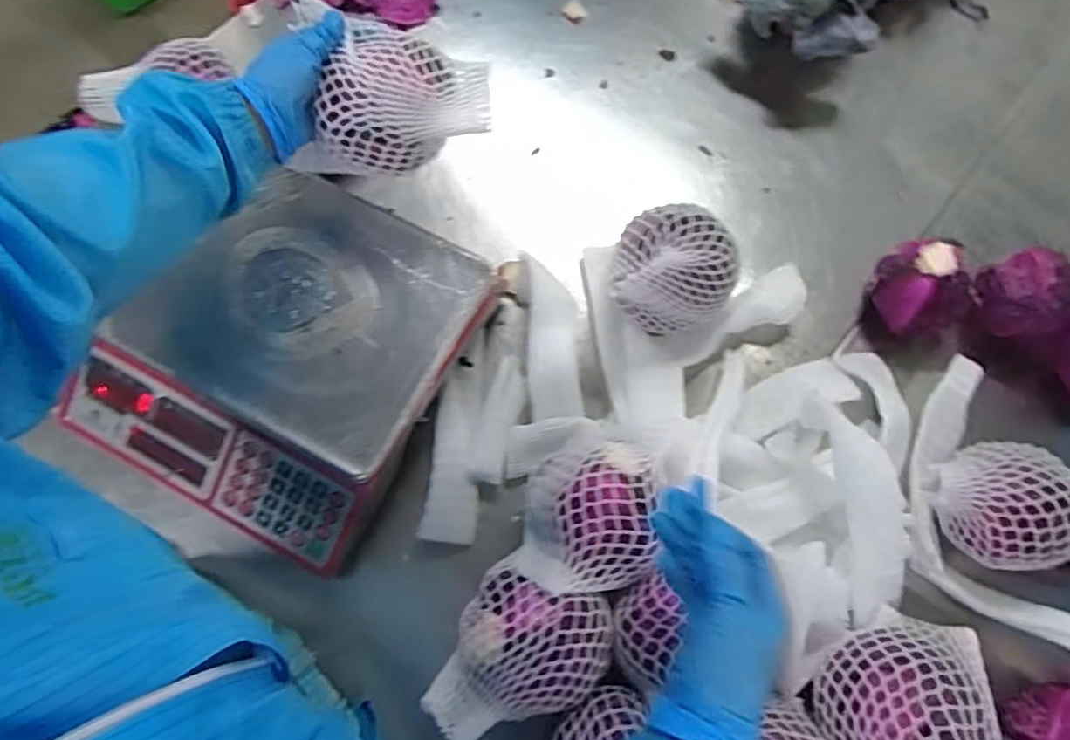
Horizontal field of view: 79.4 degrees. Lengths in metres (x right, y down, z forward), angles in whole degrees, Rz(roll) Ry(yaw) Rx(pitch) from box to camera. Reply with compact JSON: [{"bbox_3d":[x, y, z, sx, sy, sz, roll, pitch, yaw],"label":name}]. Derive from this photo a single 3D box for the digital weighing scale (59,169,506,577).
[{"bbox_3d":[-0.226,-0.015,0.584,0.283,0.086,0.303,30,74,8],"label":"digital weighing scale"}]

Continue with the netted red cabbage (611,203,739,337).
[{"bbox_3d":[0.134,-0.100,0.621,0.122,0.100,0.107,13,72,3],"label":"netted red cabbage"}]

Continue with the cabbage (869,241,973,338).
[{"bbox_3d":[0.395,-0.082,0.665,0.089,0.085,0.084,0,72,-1],"label":"cabbage"}]

